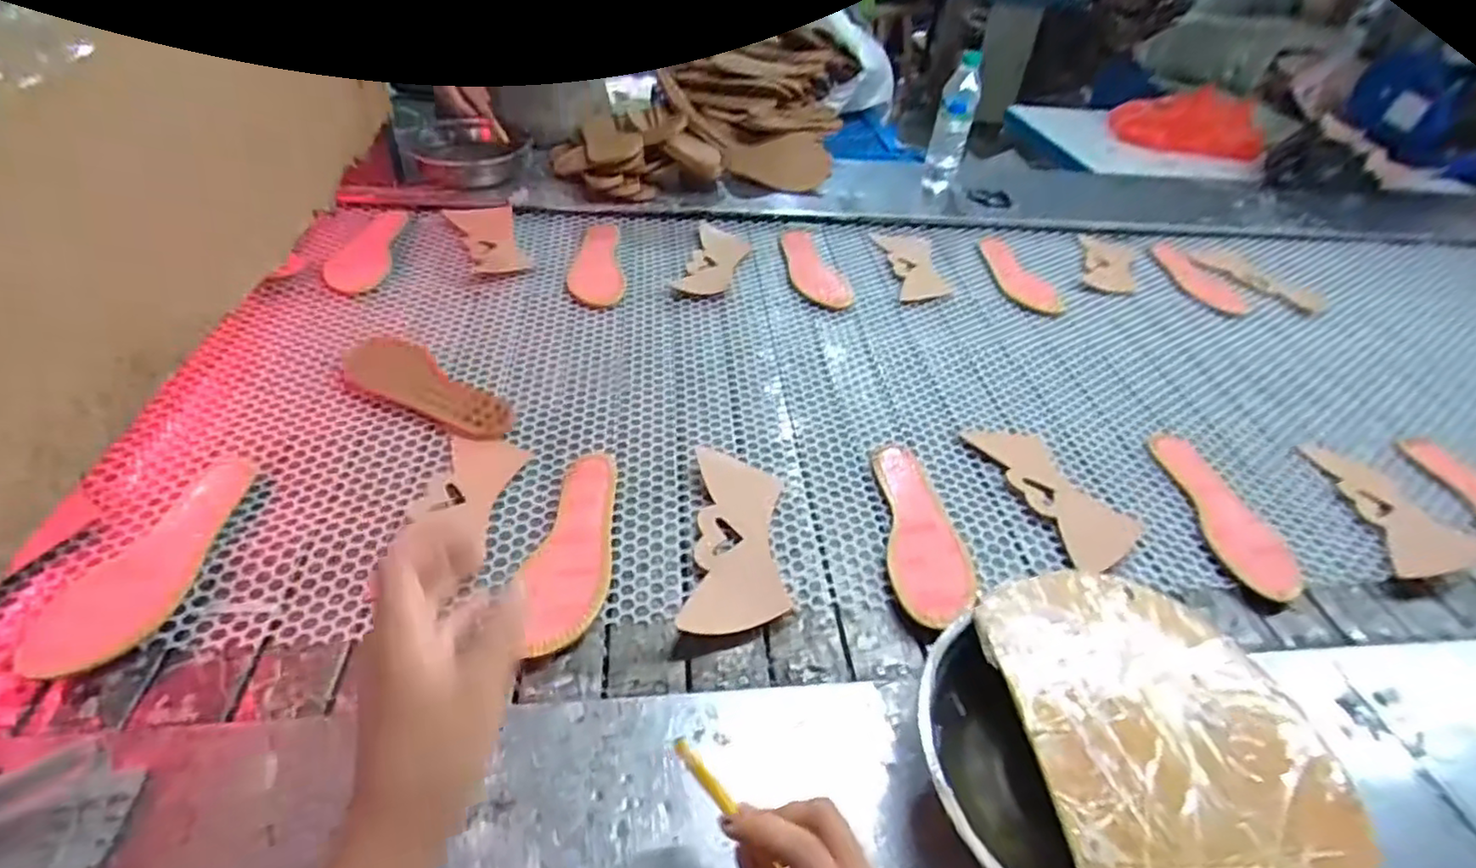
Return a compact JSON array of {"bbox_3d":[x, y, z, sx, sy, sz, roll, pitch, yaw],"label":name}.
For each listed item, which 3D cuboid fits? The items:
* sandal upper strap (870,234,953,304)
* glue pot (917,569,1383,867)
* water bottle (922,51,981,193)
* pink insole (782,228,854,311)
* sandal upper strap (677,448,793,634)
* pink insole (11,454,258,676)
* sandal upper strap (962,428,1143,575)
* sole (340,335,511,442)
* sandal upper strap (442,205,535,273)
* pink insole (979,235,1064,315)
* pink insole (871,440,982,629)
[{"bbox_3d":[0.287,-0.273,1.078,0.097,0.008,0.206,2,46,-11],"label":"sandal upper strap"},{"bbox_3d":[0.243,0.211,0.429,0.246,0.064,0.231,4,42,-3],"label":"glue pot"},{"bbox_3d":[0.390,-0.552,1.216,0.064,0.239,0.070,16,43,10],"label":"water bottle"},{"bbox_3d":[0.114,-0.264,1.038,0.081,0.024,0.215,-5,44,-13],"label":"pink insole"},{"bbox_3d":[0.000,0.099,0.627,0.087,0.019,0.208,6,42,-1],"label":"sandal upper strap"},{"bbox_3d":[-0.490,0.101,0.567,0.094,0.009,0.227,9,42,2],"label":"pink insole"},{"bbox_3d":[0.348,0.058,0.715,0.108,0.016,0.204,-7,44,-15],"label":"sandal upper strap"},{"bbox_3d":[-0.358,-0.053,0.757,0.242,0.008,0.086,28,46,22],"label":"sole"},{"bbox_3d":[-0.375,-0.294,1.000,0.091,0.005,0.179,-15,53,-19],"label":"sandal upper strap"},{"bbox_3d":[0.462,-0.265,1.089,0.081,0.009,0.234,0,43,-8],"label":"pink insole"},{"bbox_3d":[0.173,0.089,0.655,0.083,0.017,0.236,-3,38,-9],"label":"pink insole"}]

